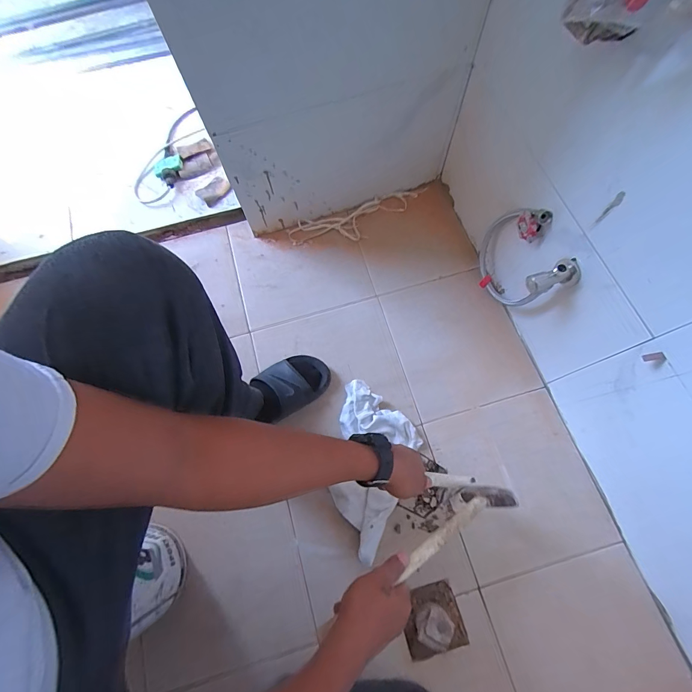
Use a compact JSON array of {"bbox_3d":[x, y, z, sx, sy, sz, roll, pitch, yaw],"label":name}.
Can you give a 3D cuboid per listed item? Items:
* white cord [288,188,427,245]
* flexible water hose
[{"bbox_3d":[0.034,-0.307,0.860,0.347,0.019,0.088,-20,71,-4],"label":"white cord"},{"bbox_3d":[0.325,-0.151,0.667,0.078,0.241,0.193,-3,71,1],"label":"flexible water hose"}]

